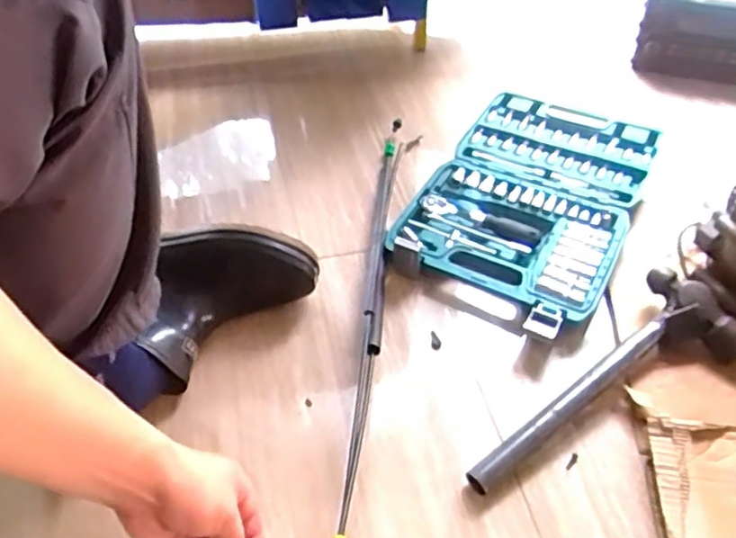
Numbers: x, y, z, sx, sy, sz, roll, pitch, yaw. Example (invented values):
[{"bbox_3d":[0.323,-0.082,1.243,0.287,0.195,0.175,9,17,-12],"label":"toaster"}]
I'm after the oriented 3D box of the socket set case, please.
[{"bbox_3d":[0.227,-0.106,0.907,0.260,0.032,0.463,21,50,21],"label":"socket set case"}]

